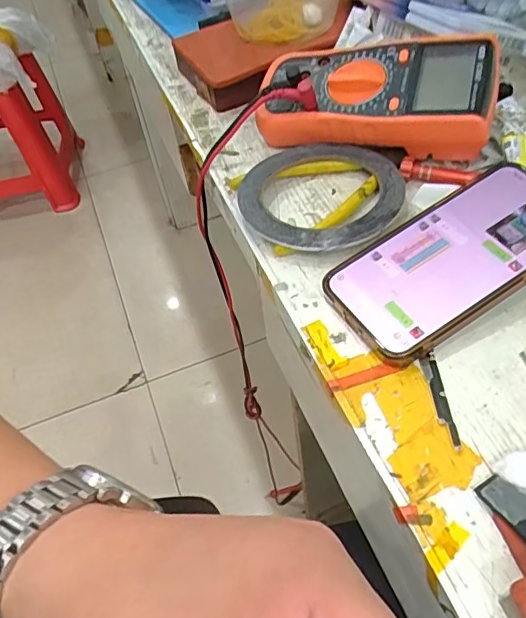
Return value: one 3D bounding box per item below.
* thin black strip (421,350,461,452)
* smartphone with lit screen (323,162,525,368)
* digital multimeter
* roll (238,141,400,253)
[{"bbox_3d":[0.099,0.050,0.311,0.009,0.004,0.059,-6,51,1],"label":"thin black strip"},{"bbox_3d":[0.123,-0.035,0.355,0.161,0.008,0.082,-32,54,-7],"label":"smartphone with lit screen"},{"bbox_3d":[0.088,-0.164,0.436,0.177,0.065,0.088,17,54,18],"label":"digital multimeter"},{"bbox_3d":[0.042,-0.082,0.411,0.115,0.019,0.107,-3,51,3],"label":"roll"}]

